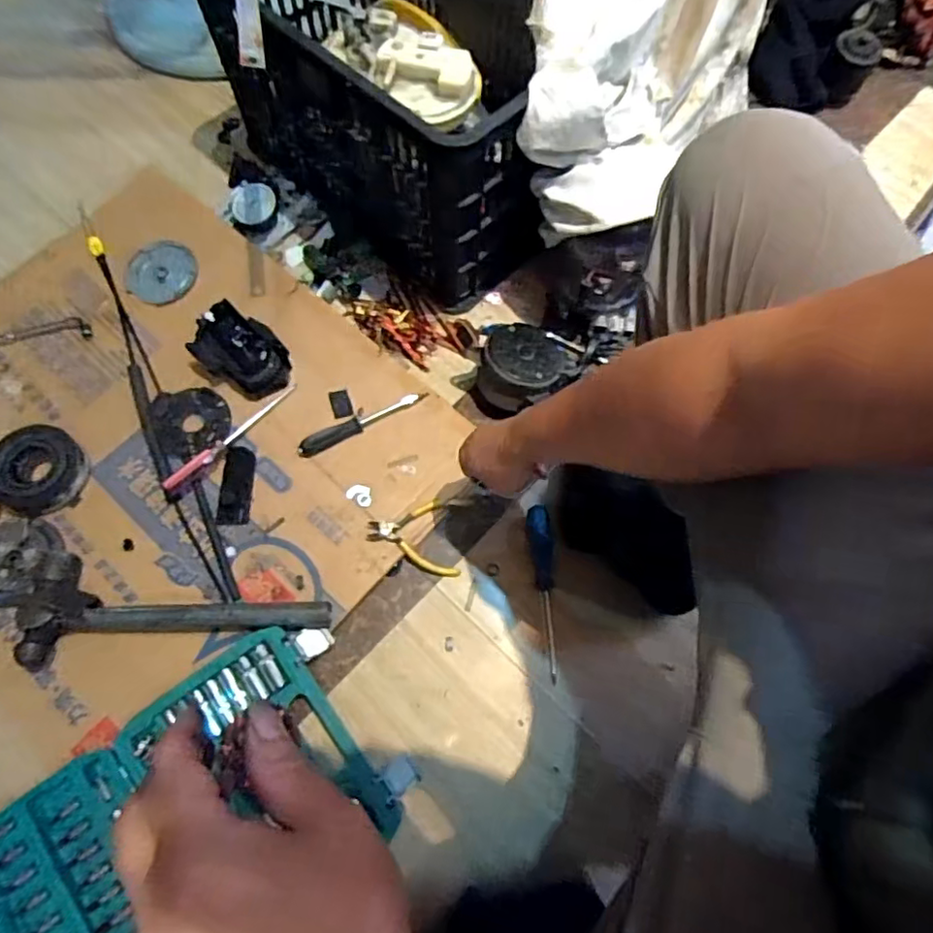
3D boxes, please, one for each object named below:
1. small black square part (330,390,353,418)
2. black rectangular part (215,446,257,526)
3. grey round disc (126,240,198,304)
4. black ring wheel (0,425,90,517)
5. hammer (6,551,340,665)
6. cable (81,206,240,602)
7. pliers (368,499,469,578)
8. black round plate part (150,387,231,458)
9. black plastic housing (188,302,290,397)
[{"bbox_3d":[-0.160,-0.080,0.776,0.025,0.004,0.038,-18,69,-8],"label":"small black square part"},{"bbox_3d":[-0.277,0.022,0.739,0.037,0.010,0.096,3,68,1],"label":"black rectangular part"},{"bbox_3d":[-0.431,-0.273,0.856,0.099,0.014,0.093,0,68,-1],"label":"grey round disc"},{"bbox_3d":[-0.522,0.004,0.738,0.113,0.040,0.109,11,68,4],"label":"black ring wheel"},{"bbox_3d":[-0.315,0.152,0.676,0.329,0.046,0.117,-2,68,-1],"label":"hammer"},{"bbox_3d":[-0.414,-0.095,0.787,0.042,0.018,0.597,-26,71,-11],"label":"cable"},{"bbox_3d":[-0.059,0.078,0.722,0.110,0.022,0.092,4,68,1],"label":"pliers"},{"bbox_3d":[-0.348,-0.061,0.770,0.089,0.010,0.091,1,70,-1],"label":"black round plate part"},{"bbox_3d":[-0.284,-0.145,0.778,0.120,0.064,0.085,30,71,11],"label":"black plastic housing"}]

